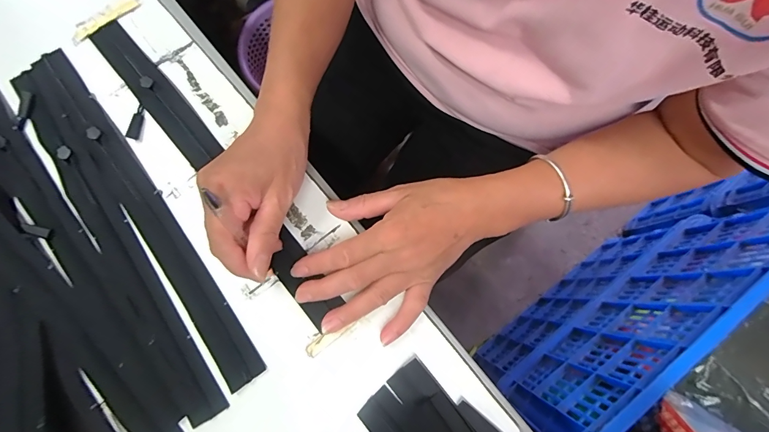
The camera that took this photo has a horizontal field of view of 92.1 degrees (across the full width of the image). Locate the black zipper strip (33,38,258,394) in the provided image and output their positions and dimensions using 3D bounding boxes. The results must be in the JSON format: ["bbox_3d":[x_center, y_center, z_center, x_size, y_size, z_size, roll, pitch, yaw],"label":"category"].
[{"bbox_3d":[-0.207,-0.007,0.319,0.032,0.011,0.344,-34,83,-15],"label":"black zipper strip"}]

